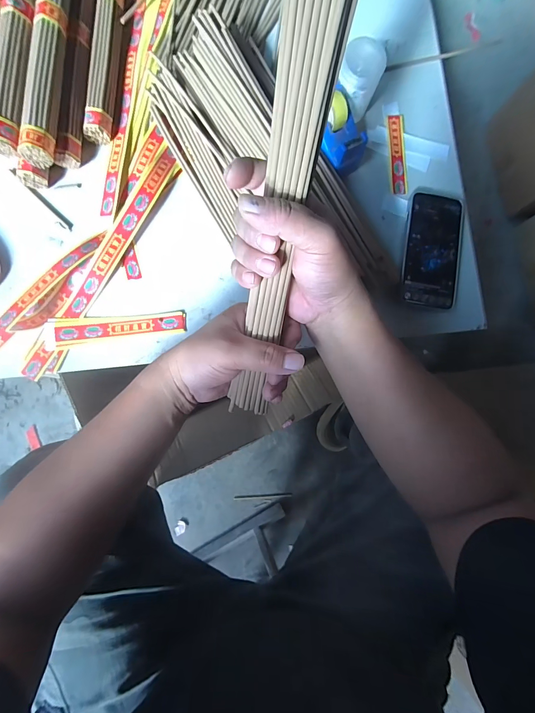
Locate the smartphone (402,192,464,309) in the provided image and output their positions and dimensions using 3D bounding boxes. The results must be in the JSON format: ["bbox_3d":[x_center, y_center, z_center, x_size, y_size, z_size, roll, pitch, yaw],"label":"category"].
[{"bbox_3d":[0.226,-0.144,0.430,0.079,0.015,0.152,8,84,-4],"label":"smartphone"}]

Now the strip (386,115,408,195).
[{"bbox_3d":[0.183,-0.286,0.446,0.028,0.005,0.114,-1,89,-8],"label":"strip"}]

